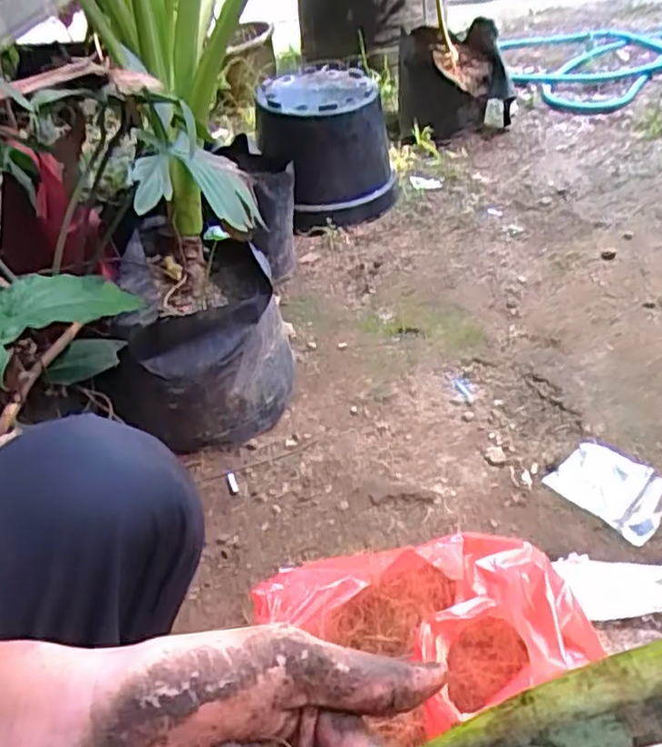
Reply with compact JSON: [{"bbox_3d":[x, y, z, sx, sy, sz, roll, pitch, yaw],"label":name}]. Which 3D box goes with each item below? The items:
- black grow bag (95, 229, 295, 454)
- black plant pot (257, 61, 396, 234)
[{"bbox_3d":[-0.174,-0.052,0.986,0.218,0.215,0.253,-6,42,-1],"label":"black grow bag"},{"bbox_3d":[-0.002,-0.462,1.410,0.255,0.238,0.319,-3,43,-2],"label":"black plant pot"}]

